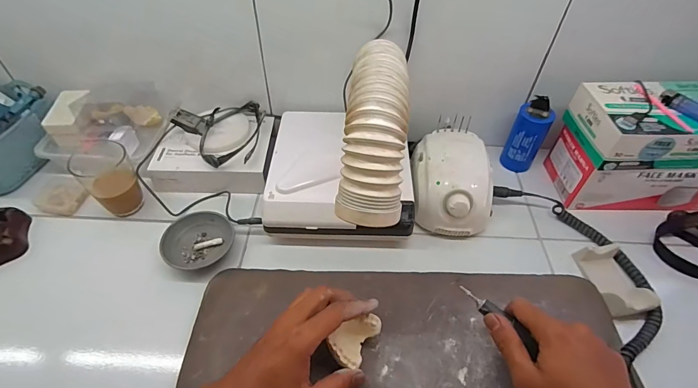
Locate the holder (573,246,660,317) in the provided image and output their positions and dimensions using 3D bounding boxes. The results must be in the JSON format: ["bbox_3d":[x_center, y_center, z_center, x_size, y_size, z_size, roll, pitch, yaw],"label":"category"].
[{"bbox_3d":[0.329,0.103,0.462,0.053,0.027,0.090,-7,48,-8],"label":"holder"}]

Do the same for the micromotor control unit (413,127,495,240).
[{"bbox_3d":[0.144,-0.017,0.531,0.103,0.077,0.139,2,48,0],"label":"micromotor control unit"}]

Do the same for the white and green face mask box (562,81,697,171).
[{"bbox_3d":[0.421,-0.094,0.501,0.210,0.066,0.110,0,50,-1],"label":"white and green face mask box"}]

